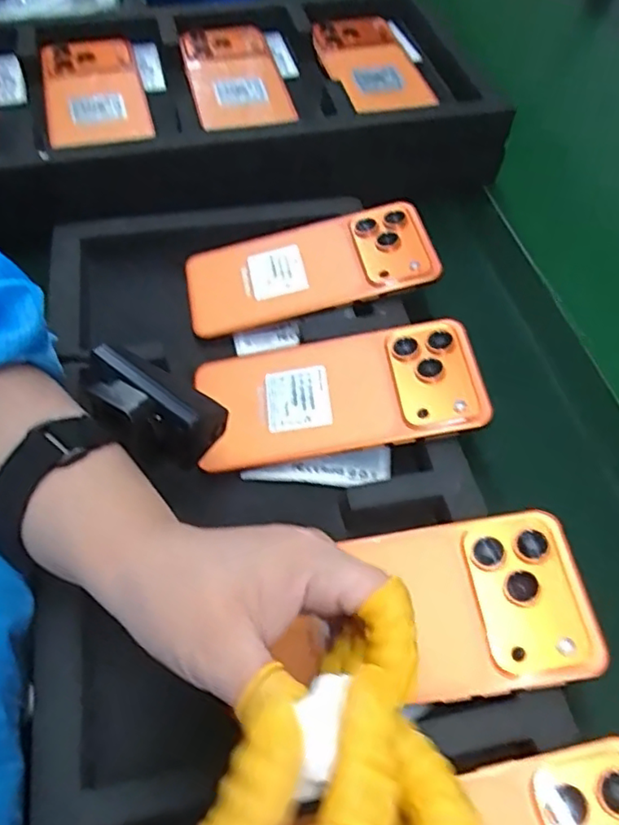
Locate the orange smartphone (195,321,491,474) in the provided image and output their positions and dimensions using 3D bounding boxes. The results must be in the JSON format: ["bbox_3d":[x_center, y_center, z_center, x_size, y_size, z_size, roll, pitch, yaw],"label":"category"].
[{"bbox_3d":[0.017,-0.012,0.358,0.157,0.011,0.076,-10,60,4],"label":"orange smartphone"}]

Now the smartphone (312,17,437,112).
[{"bbox_3d":[0.055,-0.290,0.523,0.077,0.015,0.163,-9,55,-11],"label":"smartphone"}]

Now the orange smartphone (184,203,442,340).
[{"bbox_3d":[-0.001,-0.096,0.416,0.164,0.010,0.072,-13,63,3],"label":"orange smartphone"}]

